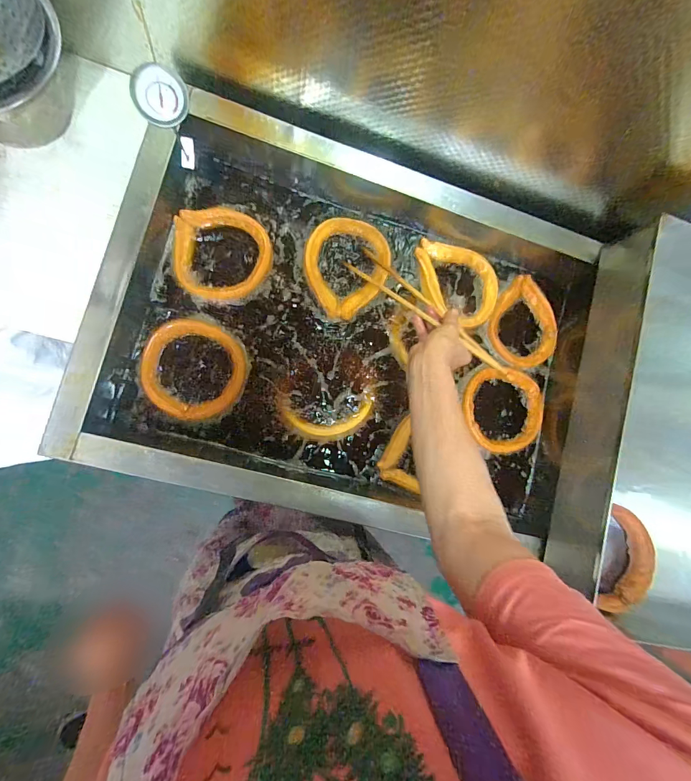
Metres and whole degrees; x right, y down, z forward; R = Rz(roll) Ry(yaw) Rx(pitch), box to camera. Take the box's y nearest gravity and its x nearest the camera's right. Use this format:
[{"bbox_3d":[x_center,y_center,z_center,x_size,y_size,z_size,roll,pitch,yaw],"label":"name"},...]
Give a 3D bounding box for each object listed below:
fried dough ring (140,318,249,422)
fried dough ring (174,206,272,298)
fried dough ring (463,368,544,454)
[{"bbox_3d":[-0.245,-0.033,0.575,0.155,0.018,0.159,1,86,-9],"label":"fried dough ring"},{"bbox_3d":[-0.205,-0.230,0.593,0.156,0.016,0.146,1,86,-9],"label":"fried dough ring"},{"bbox_3d":[0.294,0.038,0.657,0.155,0.018,0.152,1,86,-9],"label":"fried dough ring"}]

